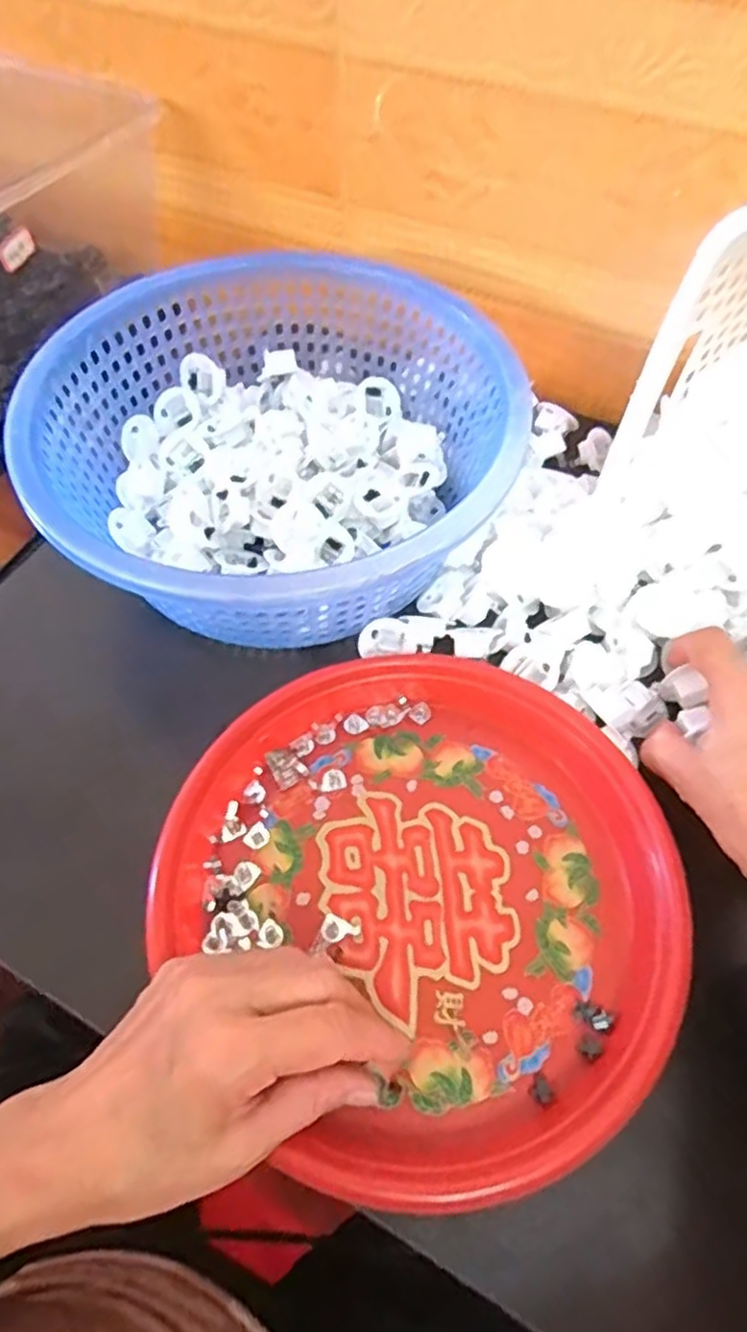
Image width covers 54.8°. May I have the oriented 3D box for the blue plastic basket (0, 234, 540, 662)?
[{"bbox_3d":[-0.050,-0.132,0.442,0.273,0.103,0.246,20,61,12],"label":"blue plastic basket"}]

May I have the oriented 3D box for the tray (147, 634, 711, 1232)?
[{"bbox_3d":[0.029,0.100,0.348,0.227,0.025,0.234,0,59,1],"label":"tray"}]

